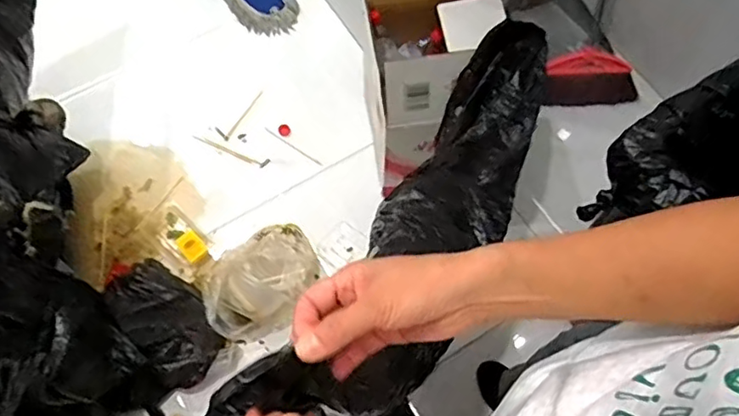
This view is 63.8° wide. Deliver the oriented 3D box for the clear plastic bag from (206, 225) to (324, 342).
[{"bbox_3d":[-0.268,0.180,1.474,0.304,0.148,0.226,-36,71,-14],"label":"clear plastic bag"}]

